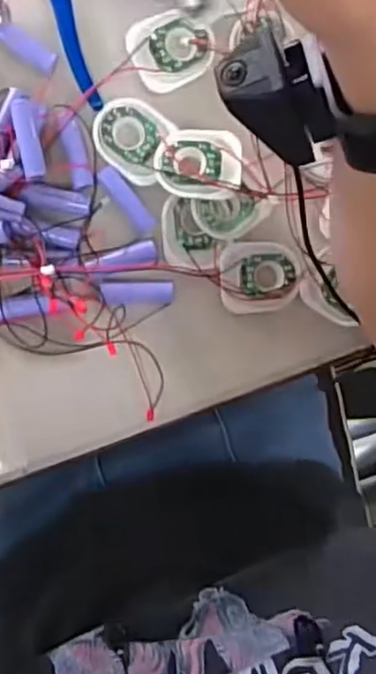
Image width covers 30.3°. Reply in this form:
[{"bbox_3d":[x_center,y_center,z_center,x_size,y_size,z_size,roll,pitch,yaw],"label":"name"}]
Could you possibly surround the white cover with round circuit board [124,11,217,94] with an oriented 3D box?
[{"bbox_3d":[-0.012,-0.196,0.473,0.055,0.006,0.052,-30,95,-6],"label":"white cover with round circuit board"}]

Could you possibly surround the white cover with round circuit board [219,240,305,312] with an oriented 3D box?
[{"bbox_3d":[0.051,-0.042,0.490,0.058,0.011,0.048,-3,92,-8],"label":"white cover with round circuit board"}]

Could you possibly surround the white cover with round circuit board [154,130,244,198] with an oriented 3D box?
[{"bbox_3d":[0.008,-0.118,0.470,0.058,0.009,0.048,3,76,-1],"label":"white cover with round circuit board"}]

